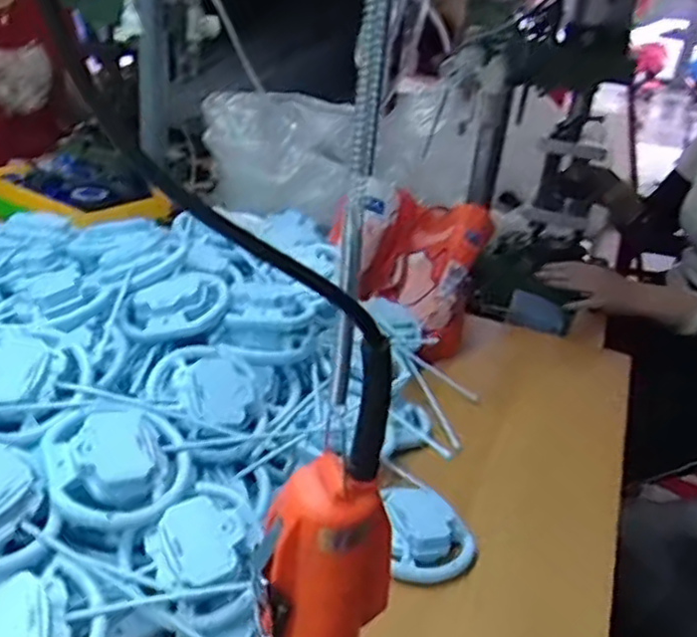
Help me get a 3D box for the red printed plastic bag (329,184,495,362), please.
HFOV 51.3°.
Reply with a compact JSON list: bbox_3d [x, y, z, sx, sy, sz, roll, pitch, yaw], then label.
[{"bbox_3d":[0.083,-0.074,0.940,0.201,0.144,0.153,26,32,32],"label":"red printed plastic bag"}]

